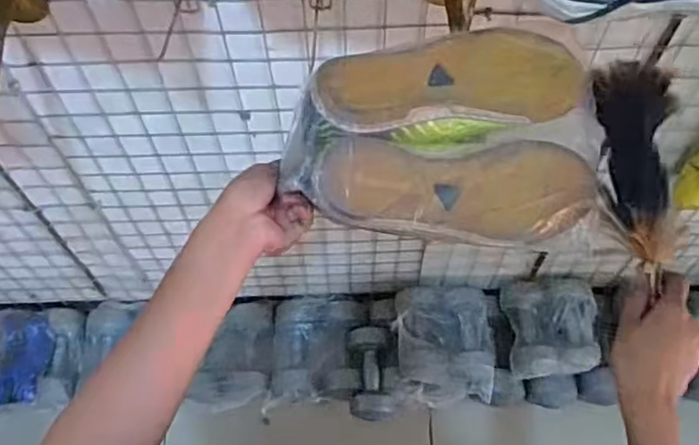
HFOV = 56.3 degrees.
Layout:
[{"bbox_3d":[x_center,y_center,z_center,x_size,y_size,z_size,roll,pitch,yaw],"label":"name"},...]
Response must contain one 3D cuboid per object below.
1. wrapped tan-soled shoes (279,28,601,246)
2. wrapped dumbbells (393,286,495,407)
[{"bbox_3d":[0.089,-0.084,0.584,0.278,0.086,0.183,-3,62,-1],"label":"wrapped tan-soled shoes"},{"bbox_3d":[0.209,0.276,1.449,0.200,0.151,0.225,-2,62,0],"label":"wrapped dumbbells"}]

